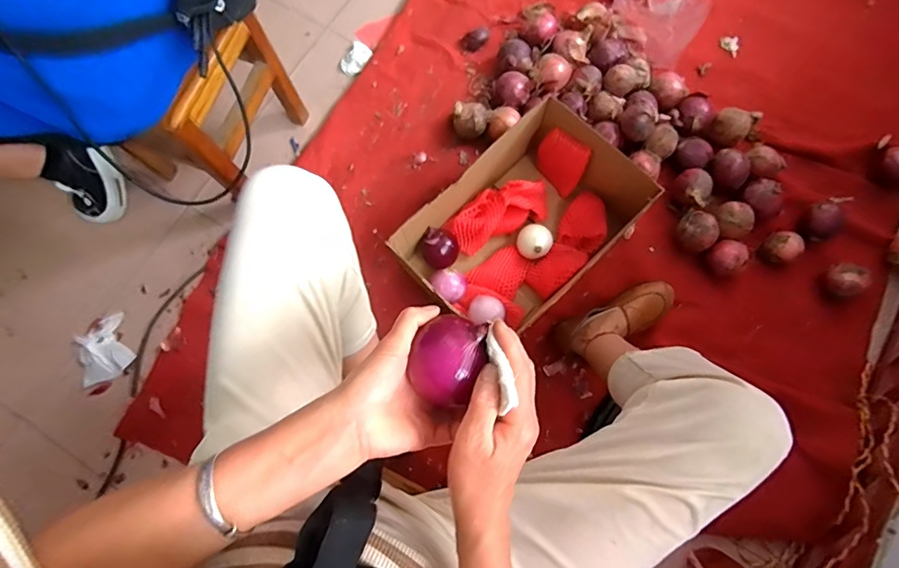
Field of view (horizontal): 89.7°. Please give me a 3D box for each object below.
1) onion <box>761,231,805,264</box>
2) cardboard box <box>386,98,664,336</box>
[{"bbox_3d":[0.643,-0.073,0.871,0.055,0.048,0.055,0,78,1],"label":"onion"},{"bbox_3d":[0.137,-0.102,0.824,0.374,0.162,0.254,-44,81,-8],"label":"cardboard box"}]

